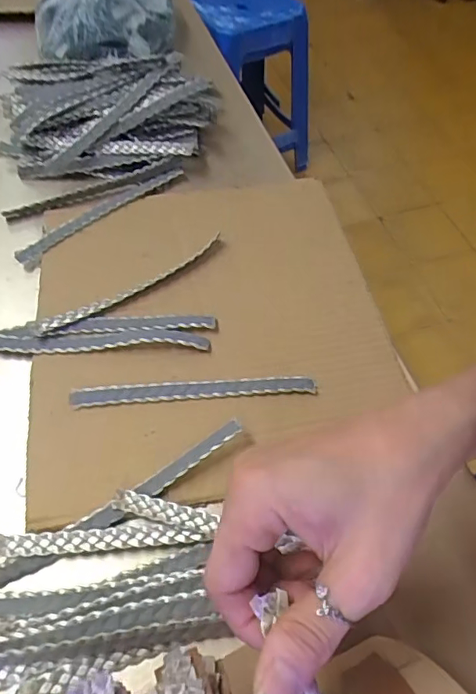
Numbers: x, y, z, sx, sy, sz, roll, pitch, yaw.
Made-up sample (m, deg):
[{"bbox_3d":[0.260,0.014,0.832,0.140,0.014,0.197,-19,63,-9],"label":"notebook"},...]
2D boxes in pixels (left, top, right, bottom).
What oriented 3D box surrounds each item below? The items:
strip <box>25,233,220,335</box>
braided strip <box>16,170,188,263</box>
[{"bbox_3d":[-0.086,-0.047,0.406,0.167,0.016,0.014,-26,61,-17],"label":"strip"},{"bbox_3d":[-0.124,-0.125,0.469,0.175,0.009,0.015,-35,64,-21],"label":"braided strip"}]

